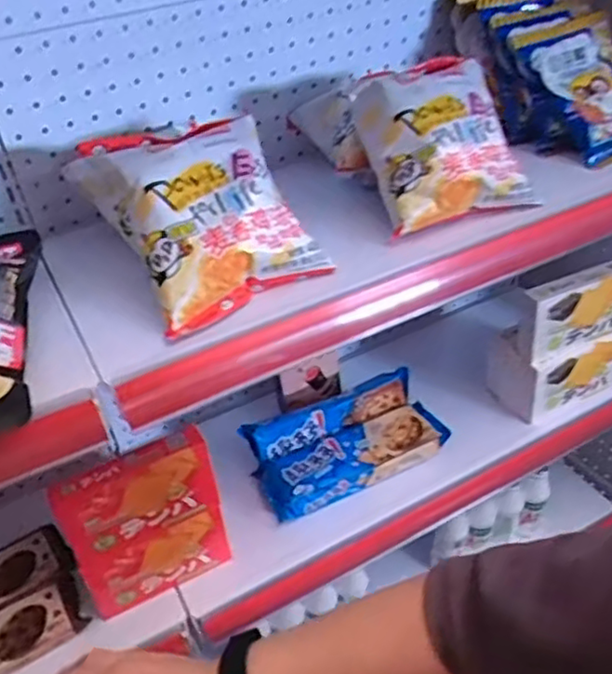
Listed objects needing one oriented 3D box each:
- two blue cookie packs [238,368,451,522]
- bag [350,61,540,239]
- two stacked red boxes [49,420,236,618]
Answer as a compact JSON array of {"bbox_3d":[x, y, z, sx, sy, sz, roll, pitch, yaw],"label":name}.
[{"bbox_3d":[0.047,0.124,0.806,0.222,0.044,0.123,-18,40,-15],"label":"two blue cookie packs"},{"bbox_3d":[0.126,-0.186,0.615,0.138,0.046,0.154,-17,77,-6],"label":"bag"},{"bbox_3d":[-0.157,0.185,0.659,0.146,0.175,0.035,-22,41,-19],"label":"two stacked red boxes"}]

